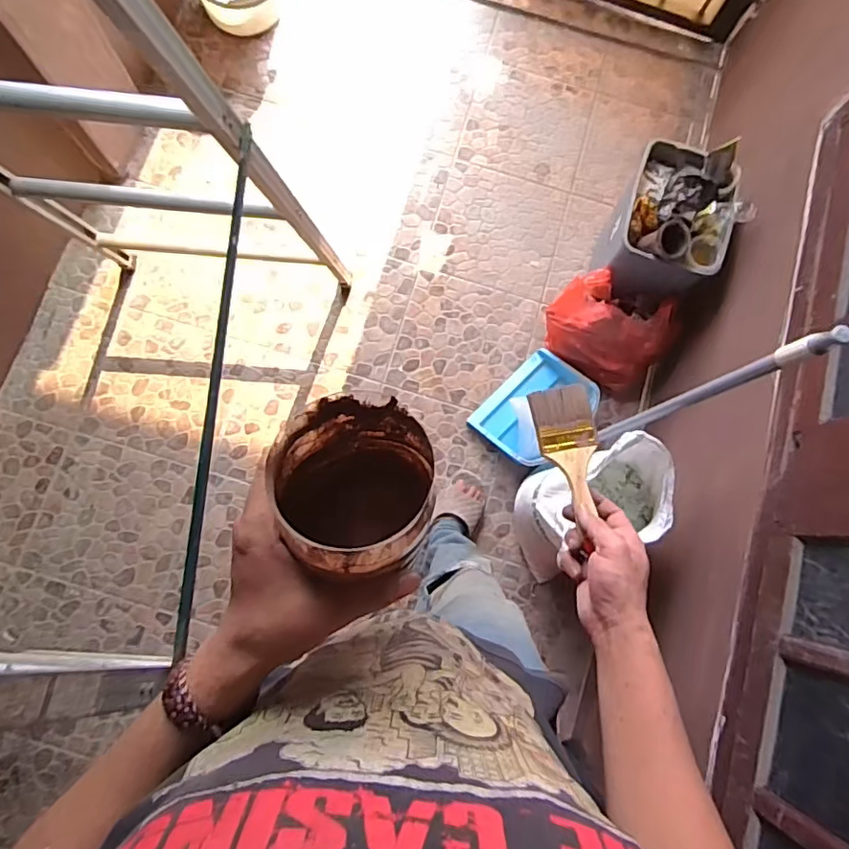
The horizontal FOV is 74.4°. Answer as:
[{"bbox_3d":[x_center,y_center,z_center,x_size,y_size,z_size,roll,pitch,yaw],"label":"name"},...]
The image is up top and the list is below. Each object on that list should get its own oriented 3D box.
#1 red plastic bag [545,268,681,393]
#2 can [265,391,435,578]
[{"bbox_3d":[0.444,-0.217,1.365,0.298,0.219,0.186,27,79,4],"label":"red plastic bag"},{"bbox_3d":[-0.038,0.037,0.327,0.083,0.091,0.086,0,78,-1],"label":"can"}]

